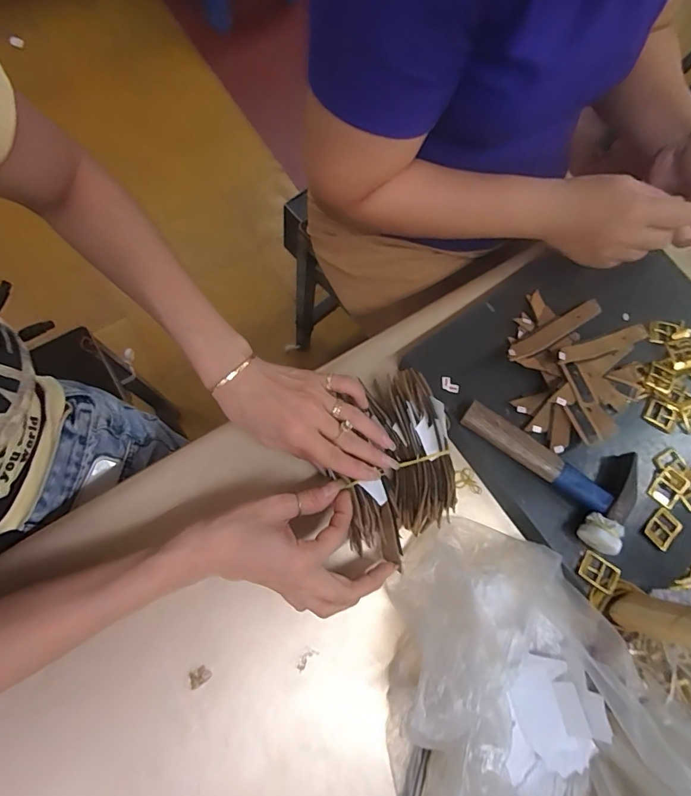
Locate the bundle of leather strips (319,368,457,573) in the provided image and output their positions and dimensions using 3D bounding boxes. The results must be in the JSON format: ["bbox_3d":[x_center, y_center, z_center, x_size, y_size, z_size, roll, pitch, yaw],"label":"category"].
[{"bbox_3d":[0.042,0.056,0.400,0.100,0.041,0.154,-8,72,-3],"label":"bundle of leather strips"}]

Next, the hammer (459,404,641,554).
[{"bbox_3d":[0.181,0.053,0.405,0.159,0.033,0.084,38,75,5],"label":"hammer"}]

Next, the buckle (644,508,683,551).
[{"bbox_3d":[0.284,0.117,0.404,0.024,0.004,0.032,42,76,6],"label":"buckle"}]

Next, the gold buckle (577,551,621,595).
[{"bbox_3d":[0.219,0.150,0.389,0.033,0.004,0.025,32,75,4],"label":"gold buckle"}]

